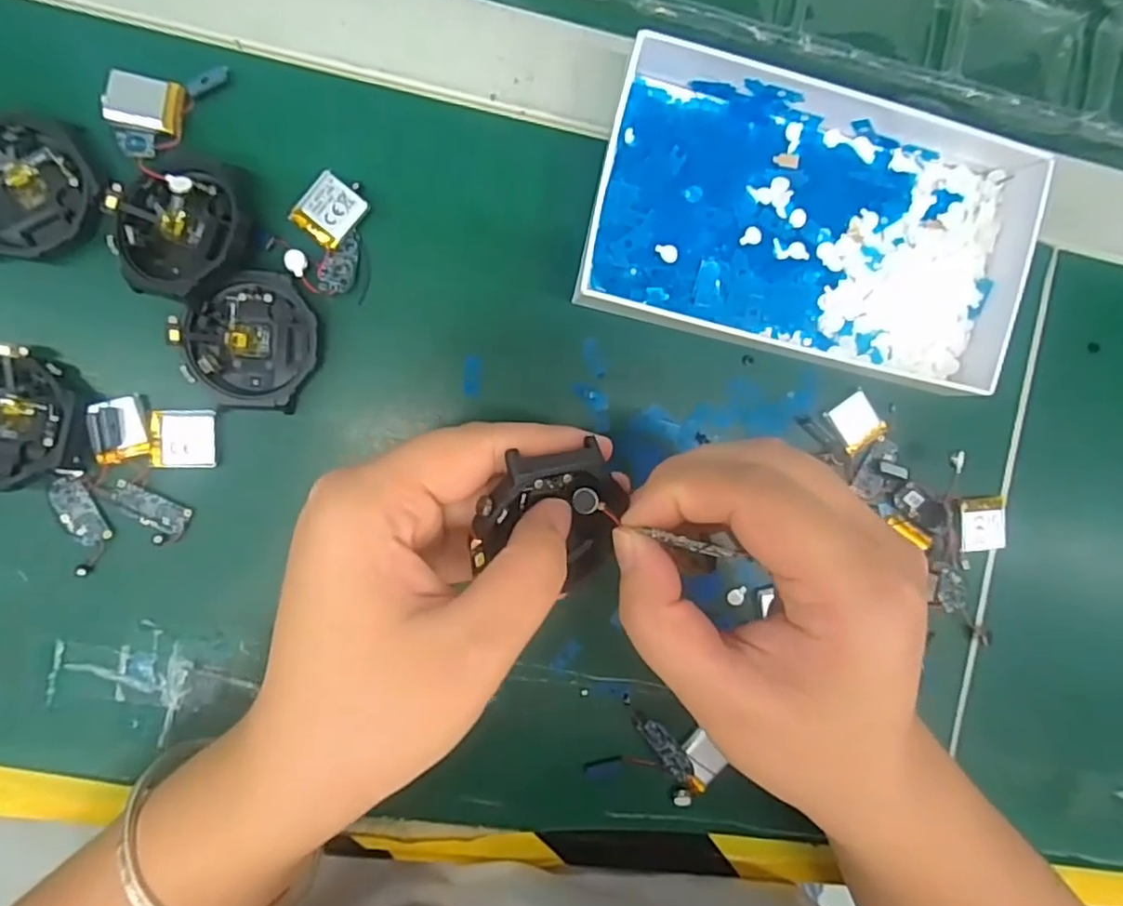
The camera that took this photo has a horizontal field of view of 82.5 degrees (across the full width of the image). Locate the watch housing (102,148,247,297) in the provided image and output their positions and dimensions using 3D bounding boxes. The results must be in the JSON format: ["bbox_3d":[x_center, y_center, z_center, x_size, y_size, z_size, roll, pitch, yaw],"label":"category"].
[{"bbox_3d":[-0.139,-0.083,0.231,0.046,0.017,0.050,0,93,-7],"label":"watch housing"}]

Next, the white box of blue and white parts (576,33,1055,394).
[{"bbox_3d":[0.103,-0.098,0.259,0.173,0.026,0.115,11,91,-7],"label":"white box of blue and white parts"}]

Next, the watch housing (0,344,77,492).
[{"bbox_3d":[-0.202,-0.013,0.230,0.047,0.012,0.048,0,93,-7],"label":"watch housing"}]

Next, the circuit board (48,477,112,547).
[{"bbox_3d":[-0.181,0.022,0.239,0.014,0.004,0.027,-26,96,-5],"label":"circuit board"}]

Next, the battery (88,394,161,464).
[{"bbox_3d":[-0.162,-0.009,0.236,0.019,0.008,0.023,-7,94,-7],"label":"battery"}]

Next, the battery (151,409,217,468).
[{"bbox_3d":[-0.143,-0.005,0.241,0.022,0.004,0.022,0,93,-7],"label":"battery"}]

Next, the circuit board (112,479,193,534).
[{"bbox_3d":[-0.156,0.021,0.242,0.028,0.004,0.012,28,89,-8],"label":"circuit board"}]

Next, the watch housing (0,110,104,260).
[{"bbox_3d":[-0.191,-0.094,0.228,0.050,0.011,0.050,4,92,-7],"label":"watch housing"}]

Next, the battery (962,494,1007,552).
[{"bbox_3d":[0.188,0.032,0.285,0.020,0.005,0.025,-6,94,-7],"label":"battery"}]

